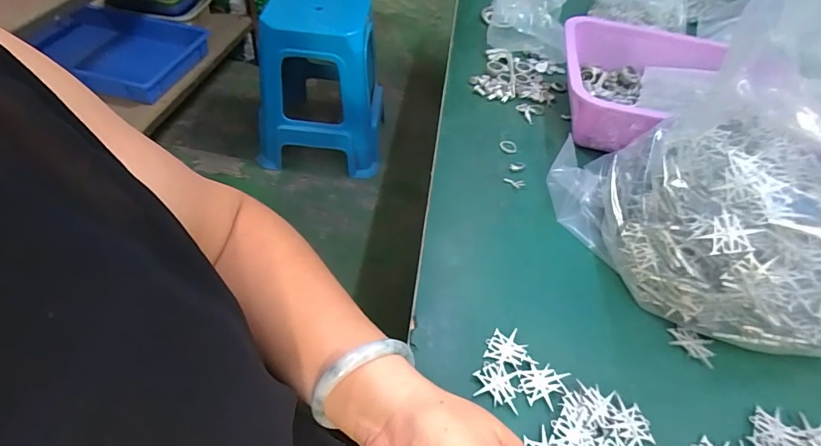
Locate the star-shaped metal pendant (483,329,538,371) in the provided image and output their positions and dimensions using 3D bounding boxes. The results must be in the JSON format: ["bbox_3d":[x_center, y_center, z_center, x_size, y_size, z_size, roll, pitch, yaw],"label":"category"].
[{"bbox_3d":[0.077,0.101,0.347,0.034,0.004,0.034,-13,51,-15],"label":"star-shaped metal pendant"}]

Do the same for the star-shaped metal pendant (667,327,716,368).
[{"bbox_3d":[0.239,0.102,0.371,0.036,0.008,0.027,27,52,18],"label":"star-shaped metal pendant"}]

